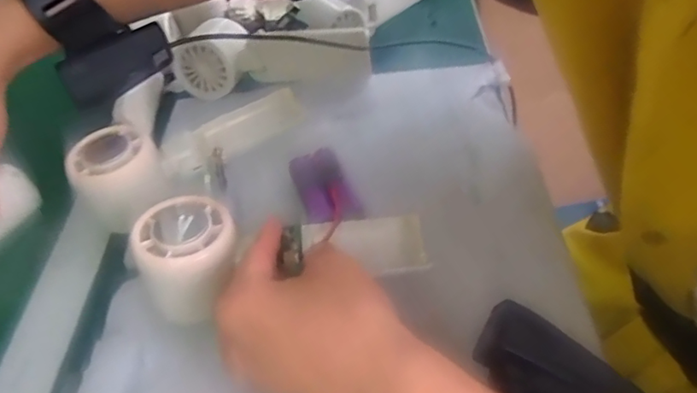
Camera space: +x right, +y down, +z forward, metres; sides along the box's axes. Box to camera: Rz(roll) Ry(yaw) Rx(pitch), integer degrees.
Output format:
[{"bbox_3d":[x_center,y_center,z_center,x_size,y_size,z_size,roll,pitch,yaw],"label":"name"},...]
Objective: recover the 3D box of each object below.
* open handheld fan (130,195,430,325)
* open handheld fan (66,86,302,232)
[{"bbox_3d":[-0.038,0.032,0.321,0.161,0.040,0.068,-5,45,-18],"label":"open handheld fan"},{"bbox_3d":[-0.110,-0.037,0.396,0.166,0.058,0.059,-32,51,-21],"label":"open handheld fan"}]

